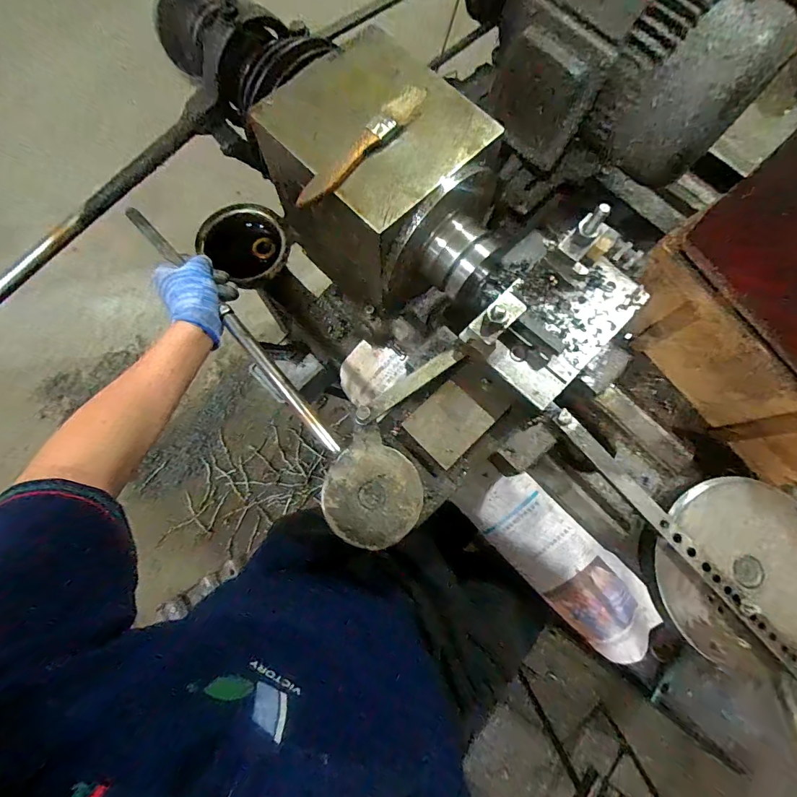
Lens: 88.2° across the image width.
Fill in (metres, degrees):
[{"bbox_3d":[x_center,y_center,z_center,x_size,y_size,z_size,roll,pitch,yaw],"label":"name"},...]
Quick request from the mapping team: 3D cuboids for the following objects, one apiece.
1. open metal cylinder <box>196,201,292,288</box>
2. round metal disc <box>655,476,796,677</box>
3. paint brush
[{"bbox_3d":[-0.227,-0.232,0.613,0.126,0.053,0.130,0,76,-1],"label":"open metal cylinder"},{"bbox_3d":[0.355,0.178,0.423,0.168,0.023,0.181,0,76,-1],"label":"round metal disc"},{"bbox_3d":[-0.031,-0.215,0.348,0.152,0.006,0.024,-45,98,-10],"label":"paint brush"}]

